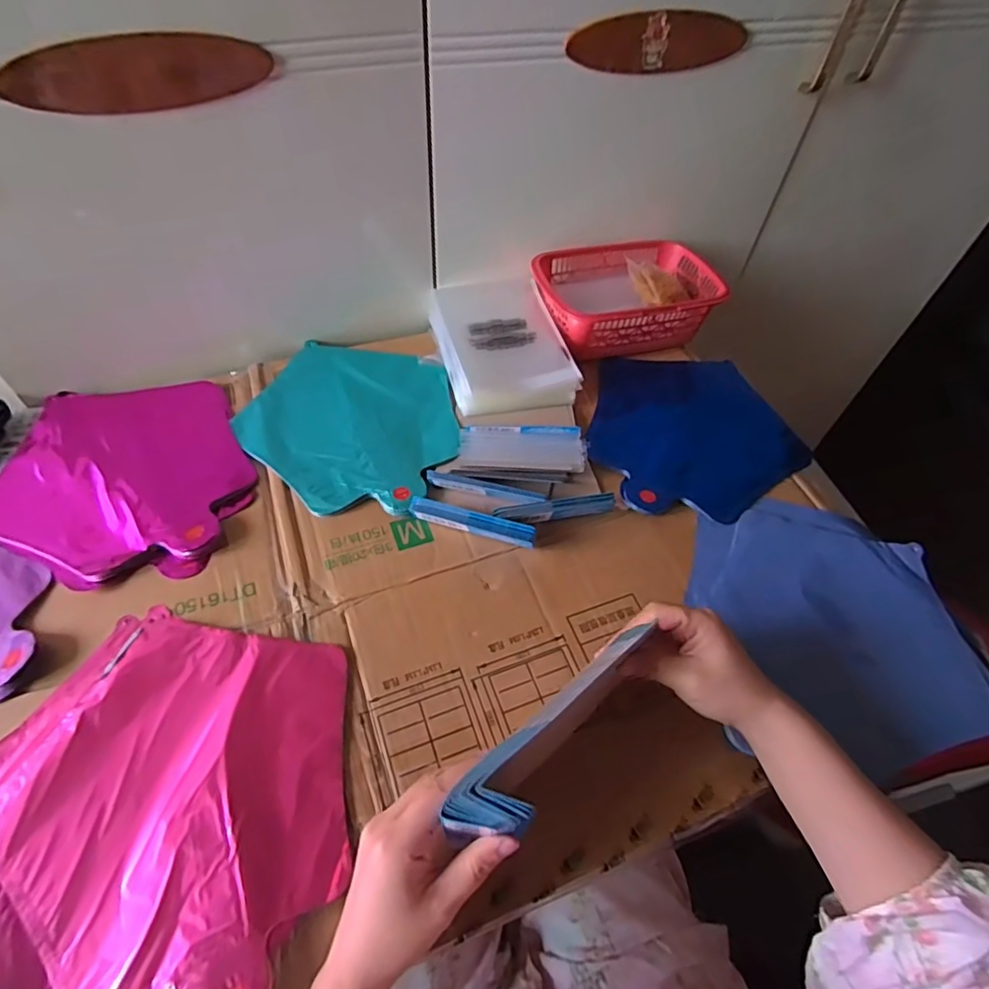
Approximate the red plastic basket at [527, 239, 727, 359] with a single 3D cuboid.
[{"bbox_3d":[0.157,-0.240,0.695,0.208,0.069,0.143,-14,57,-15],"label":"red plastic basket"}]

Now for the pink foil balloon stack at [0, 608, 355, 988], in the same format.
[{"bbox_3d":[-0.224,0.201,0.382,0.252,0.013,0.235,9,54,2],"label":"pink foil balloon stack"}]

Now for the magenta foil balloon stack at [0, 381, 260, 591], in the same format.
[{"bbox_3d":[-0.350,-0.021,0.540,0.229,0.022,0.233,-7,55,-10],"label":"magenta foil balloon stack"}]

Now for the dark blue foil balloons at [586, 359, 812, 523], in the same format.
[{"bbox_3d":[0.215,-0.068,0.617,0.227,0.021,0.225,3,54,-3],"label":"dark blue foil balloons"}]

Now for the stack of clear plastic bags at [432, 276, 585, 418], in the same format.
[{"bbox_3d":[0.007,-0.166,0.651,0.139,0.035,0.175,-10,56,-12],"label":"stack of clear plastic bags"}]

